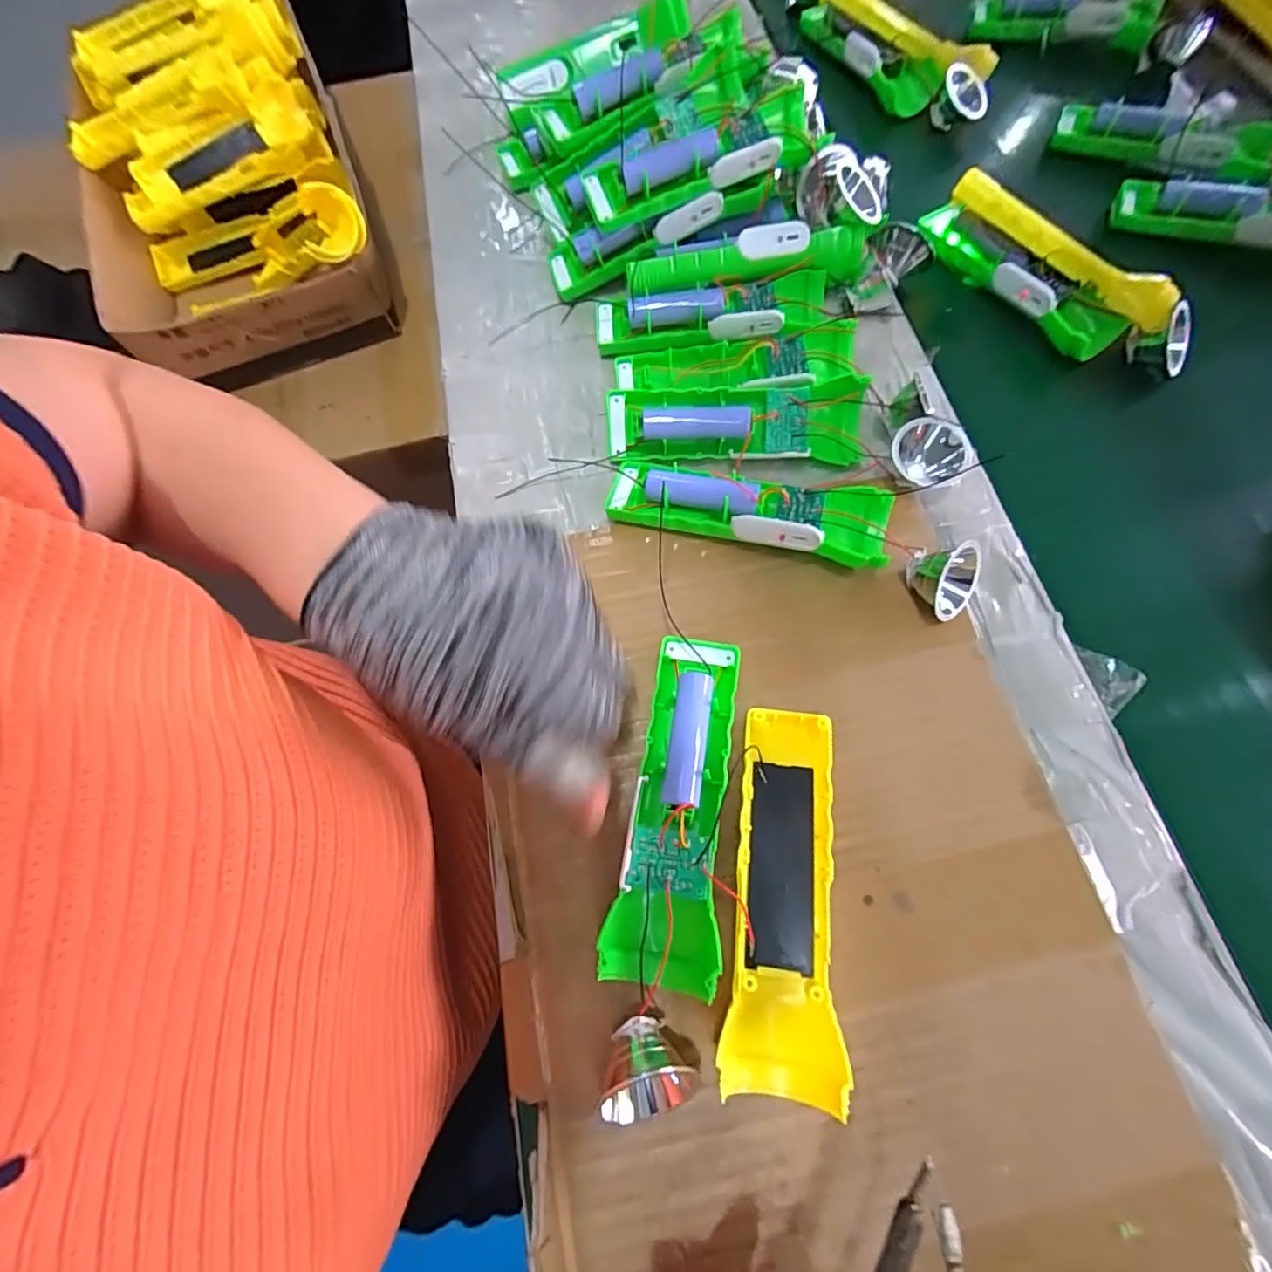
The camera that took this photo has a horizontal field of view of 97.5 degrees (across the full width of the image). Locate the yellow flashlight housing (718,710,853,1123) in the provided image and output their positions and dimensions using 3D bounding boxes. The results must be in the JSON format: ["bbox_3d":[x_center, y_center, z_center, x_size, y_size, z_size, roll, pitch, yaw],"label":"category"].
[{"bbox_3d":[0.069,0.118,0.260,0.046,0.026,0.163,6,70,5],"label":"yellow flashlight housing"}]

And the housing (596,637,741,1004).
[{"bbox_3d":[0.020,0.079,0.273,0.047,0.031,0.163,7,70,5],"label":"housing"}]

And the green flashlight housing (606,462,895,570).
[{"bbox_3d":[0.063,-0.073,0.326,0.158,0.033,0.044,13,71,7],"label":"green flashlight housing"}]

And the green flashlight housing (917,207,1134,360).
[{"bbox_3d":[0.270,-0.258,0.402,0.040,0.028,0.161,-39,73,-11],"label":"green flashlight housing"}]

